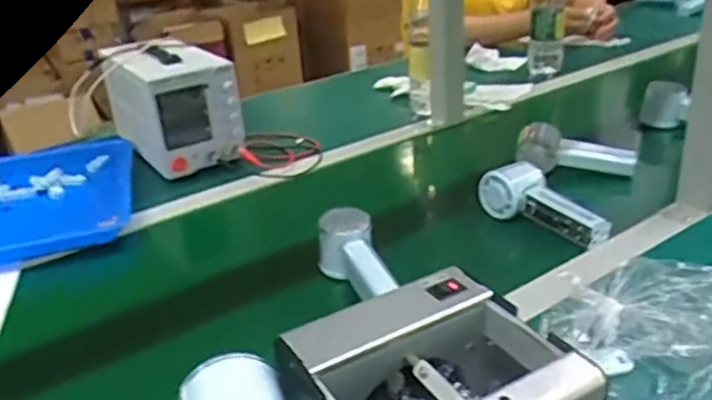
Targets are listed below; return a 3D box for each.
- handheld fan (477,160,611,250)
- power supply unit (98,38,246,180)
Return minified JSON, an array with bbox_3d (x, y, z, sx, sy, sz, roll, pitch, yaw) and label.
[{"bbox_3d":[0.215,0.002,0.761,0.062,0.052,0.150,-22,31,-33],"label":"handheld fan"},{"bbox_3d":[-0.275,-0.145,0.992,0.122,0.144,0.232,-22,30,-32],"label":"power supply unit"}]

